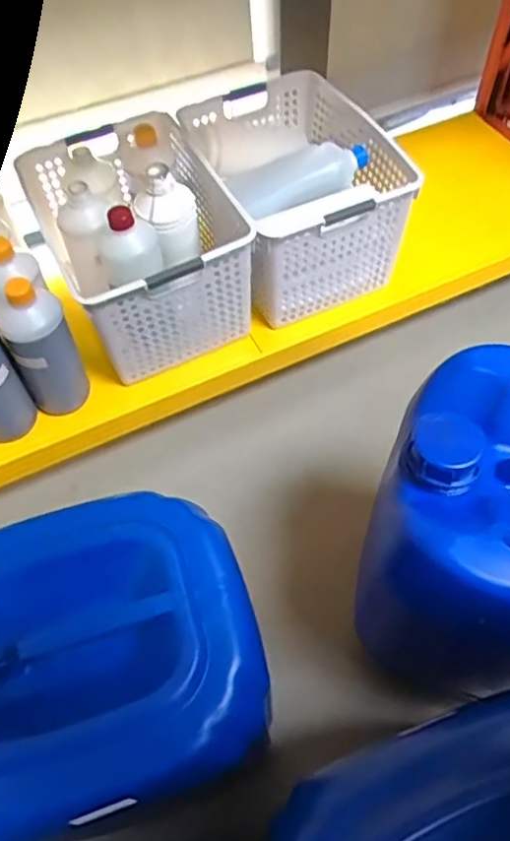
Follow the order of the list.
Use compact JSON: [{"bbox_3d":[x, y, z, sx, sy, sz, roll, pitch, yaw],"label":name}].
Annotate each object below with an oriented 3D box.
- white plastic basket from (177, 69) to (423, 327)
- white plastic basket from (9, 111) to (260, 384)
[{"bbox_3d":[0.065,-0.360,0.961,0.269,0.187,0.351,-20,59,-10],"label":"white plastic basket"},{"bbox_3d":[-0.167,-0.271,0.910,0.255,0.200,0.351,-22,59,-12],"label":"white plastic basket"}]

